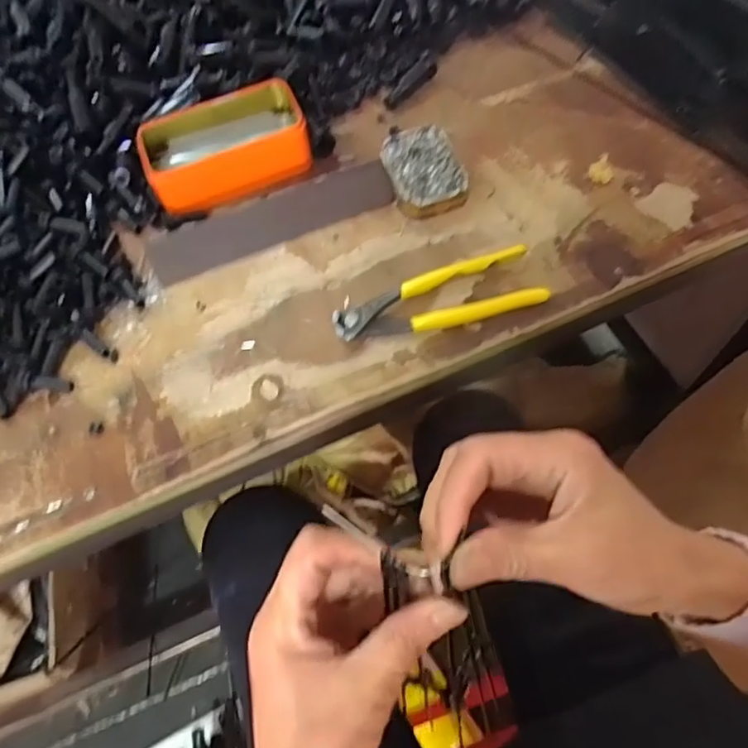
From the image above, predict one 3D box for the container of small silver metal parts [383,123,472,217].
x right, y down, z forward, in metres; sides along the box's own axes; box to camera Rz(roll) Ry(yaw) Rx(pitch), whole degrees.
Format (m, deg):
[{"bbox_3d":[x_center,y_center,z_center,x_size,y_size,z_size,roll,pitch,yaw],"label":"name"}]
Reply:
[{"bbox_3d":[0.044,-0.180,0.511,0.063,0.020,0.090,-15,62,-3],"label":"container of small silver metal parts"}]

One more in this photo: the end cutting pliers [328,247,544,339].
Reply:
[{"bbox_3d":[0.049,-0.061,0.458,0.163,0.020,0.055,-14,62,-2],"label":"end cutting pliers"}]

